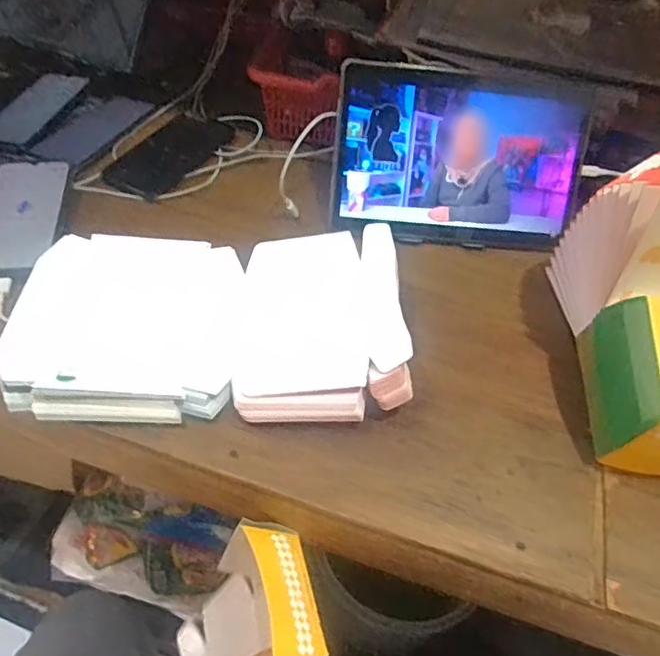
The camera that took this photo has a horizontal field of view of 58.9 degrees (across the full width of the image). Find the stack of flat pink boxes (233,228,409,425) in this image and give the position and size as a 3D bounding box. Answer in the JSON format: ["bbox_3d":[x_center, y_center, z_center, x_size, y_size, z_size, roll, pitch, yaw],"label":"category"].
[{"bbox_3d":[-0.010,-0.008,0.503,0.136,0.055,0.187,1,49,-4],"label":"stack of flat pink boxes"}]

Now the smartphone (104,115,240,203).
[{"bbox_3d":[-0.185,-0.204,0.688,0.083,0.007,0.168,20,50,13],"label":"smartphone"}]

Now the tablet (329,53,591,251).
[{"bbox_3d":[0.133,-0.171,0.603,0.251,0.167,0.006,6,16,-3],"label":"tablet"}]

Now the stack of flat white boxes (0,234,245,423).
[{"bbox_3d":[-0.167,-0.008,0.496,0.173,0.034,0.186,1,49,-4],"label":"stack of flat white boxes"}]

